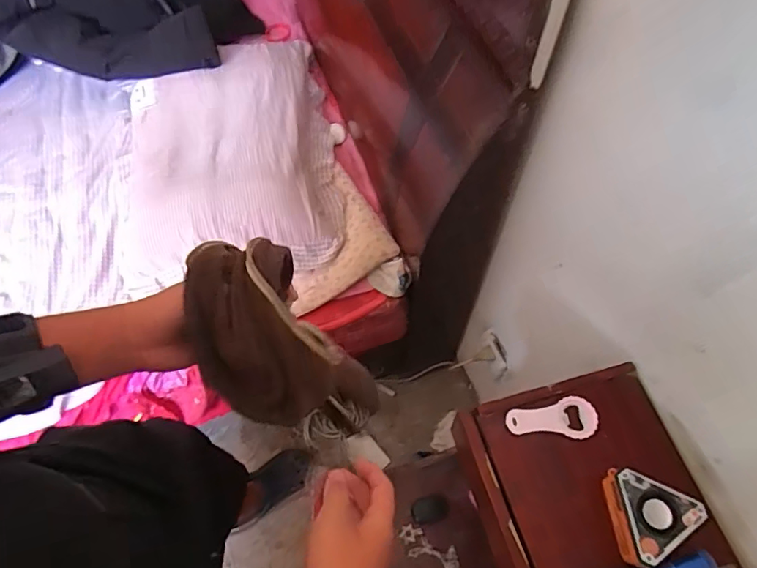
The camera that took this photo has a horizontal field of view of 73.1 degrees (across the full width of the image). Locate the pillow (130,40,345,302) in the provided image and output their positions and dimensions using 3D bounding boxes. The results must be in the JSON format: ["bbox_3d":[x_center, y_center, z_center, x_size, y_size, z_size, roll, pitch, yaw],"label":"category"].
[{"bbox_3d":[-0.317,-0.289,1.076,0.428,0.125,0.643,-9,61,-5],"label":"pillow"}]

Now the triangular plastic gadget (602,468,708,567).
[{"bbox_3d":[0.266,0.228,0.519,0.090,0.033,0.083,-30,65,-16],"label":"triangular plastic gadget"}]

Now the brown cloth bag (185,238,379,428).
[{"bbox_3d":[-0.085,0.055,0.454,0.128,0.176,0.122,-22,63,-12],"label":"brown cloth bag"}]

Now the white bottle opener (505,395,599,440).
[{"bbox_3d":[0.197,0.155,0.580,0.101,0.012,0.045,-6,61,-3],"label":"white bottle opener"}]

